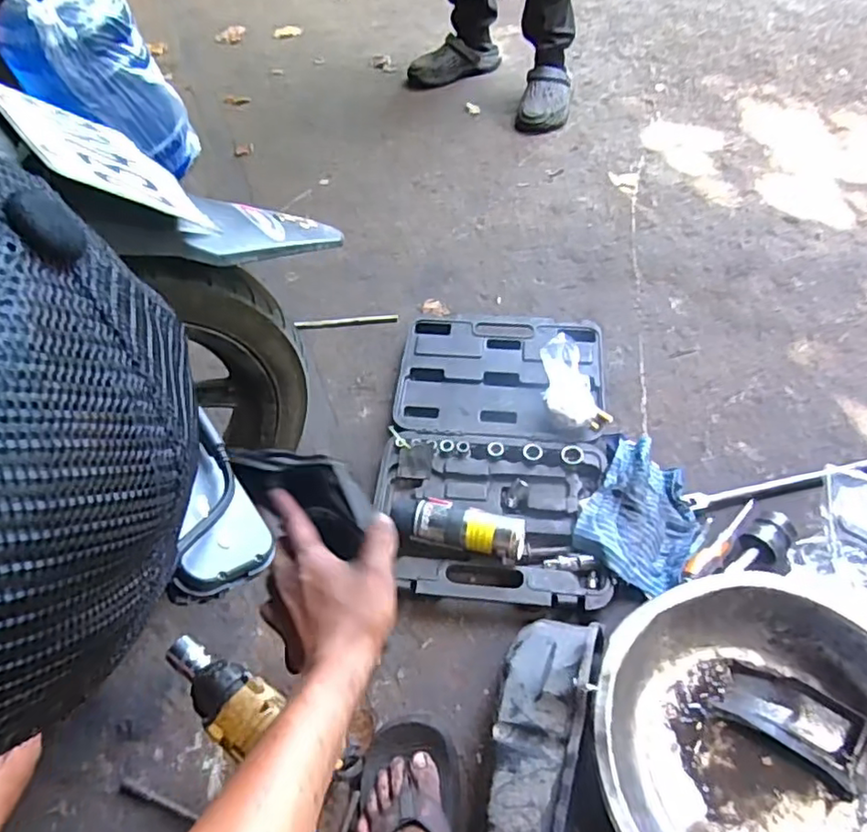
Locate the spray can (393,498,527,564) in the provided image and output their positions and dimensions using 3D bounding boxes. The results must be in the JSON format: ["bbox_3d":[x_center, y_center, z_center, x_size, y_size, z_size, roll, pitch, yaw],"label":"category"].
[{"bbox_3d":[0.034,0.150,0.820,0.177,0.059,0.059,6,56,12],"label":"spray can"}]

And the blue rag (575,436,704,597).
[{"bbox_3d":[0.282,0.128,0.827,0.154,0.045,0.193,32,62,25],"label":"blue rag"}]

